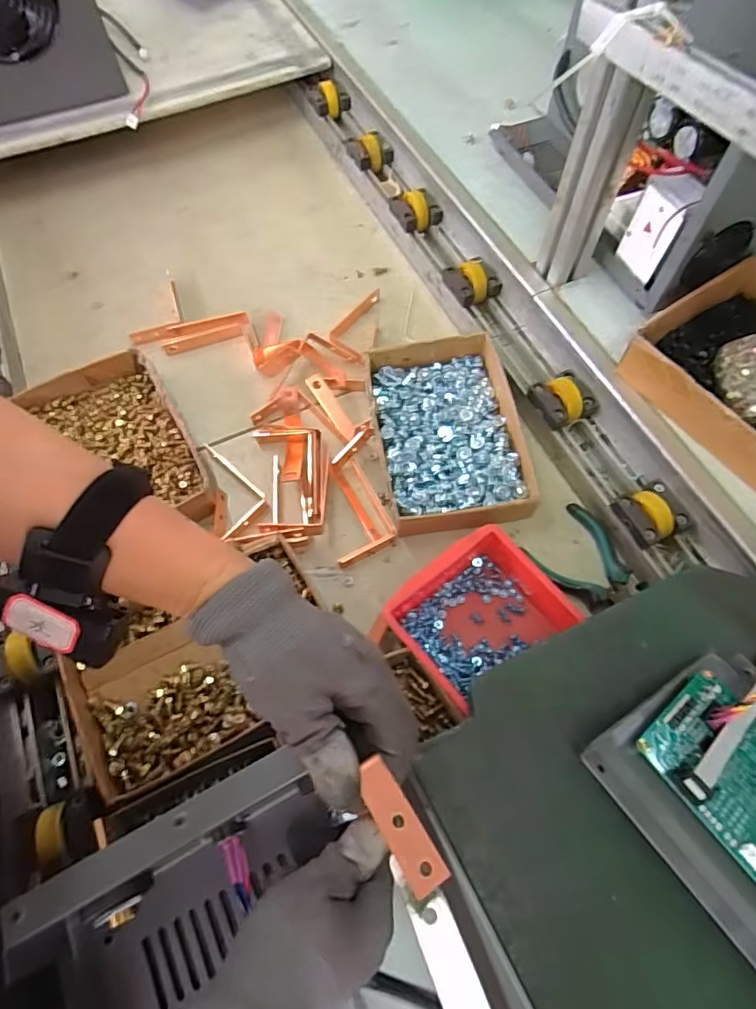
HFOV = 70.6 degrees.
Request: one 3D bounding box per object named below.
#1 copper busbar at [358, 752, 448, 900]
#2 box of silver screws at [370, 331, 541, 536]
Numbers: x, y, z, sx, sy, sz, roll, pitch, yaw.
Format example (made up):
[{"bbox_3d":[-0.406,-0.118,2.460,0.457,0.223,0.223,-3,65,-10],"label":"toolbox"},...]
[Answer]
[{"bbox_3d":[0.010,0.151,0.252,0.018,0.005,0.057,-30,60,-12],"label":"copper busbar"},{"bbox_3d":[0.074,-0.074,0.573,0.143,0.048,0.216,-8,65,-3],"label":"box of silver screws"}]

